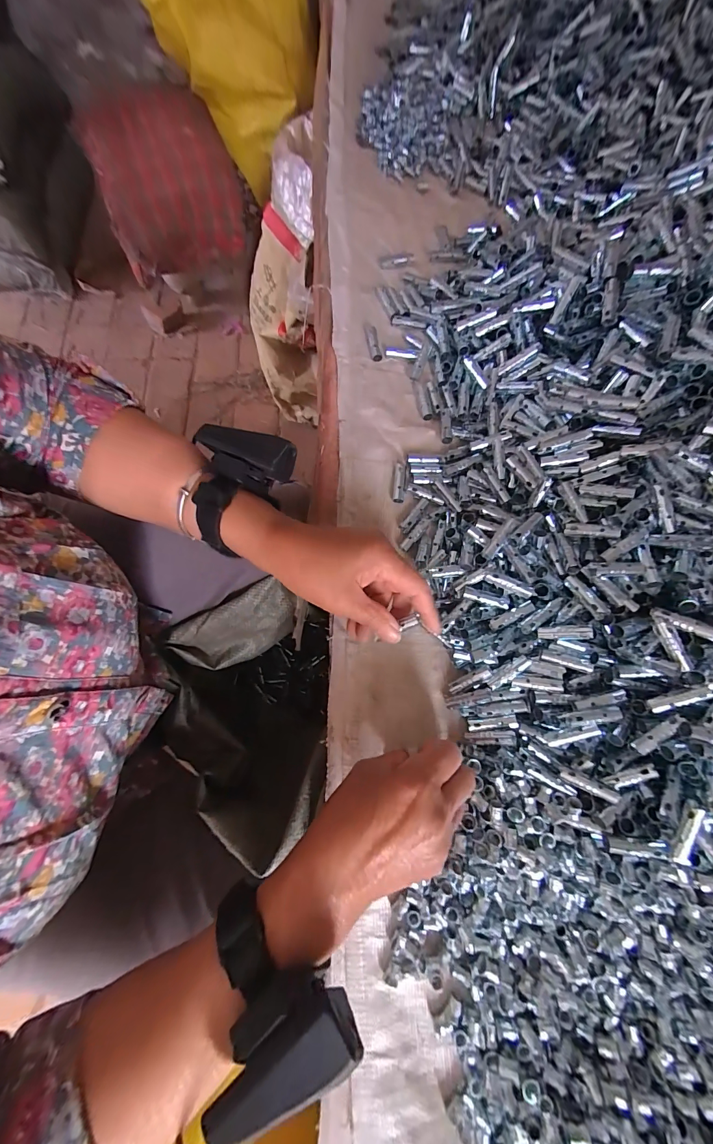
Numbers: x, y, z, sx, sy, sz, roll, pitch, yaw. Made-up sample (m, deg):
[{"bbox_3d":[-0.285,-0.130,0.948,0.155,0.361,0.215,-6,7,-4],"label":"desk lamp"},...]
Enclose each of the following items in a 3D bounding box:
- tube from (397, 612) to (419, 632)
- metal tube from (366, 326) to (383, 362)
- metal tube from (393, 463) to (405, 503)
[{"bbox_3d":[0.041,0.040,0.290,0.014,0.006,0.009,-21,77,-7],"label":"tube"},{"bbox_3d":[0.019,-0.248,0.398,0.013,0.007,0.038,-13,95,-5],"label":"metal tube"},{"bbox_3d":[0.043,-0.088,0.362,0.011,0.008,0.040,4,76,-1],"label":"metal tube"}]

